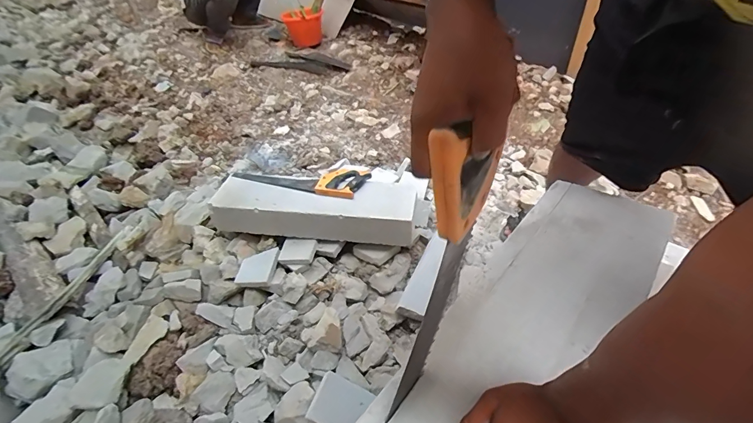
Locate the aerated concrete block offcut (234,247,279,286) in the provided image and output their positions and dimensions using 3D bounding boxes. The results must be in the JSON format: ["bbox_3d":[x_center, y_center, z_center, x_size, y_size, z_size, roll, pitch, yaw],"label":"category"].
[{"bbox_3d":[-0.336,0.152,1.083,0.095,0.019,0.124,6,44,7],"label":"aerated concrete block offcut"}]

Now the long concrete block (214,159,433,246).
[{"bbox_3d":[-0.173,-0.015,1.135,0.598,0.131,0.178,7,44,8],"label":"long concrete block"}]

